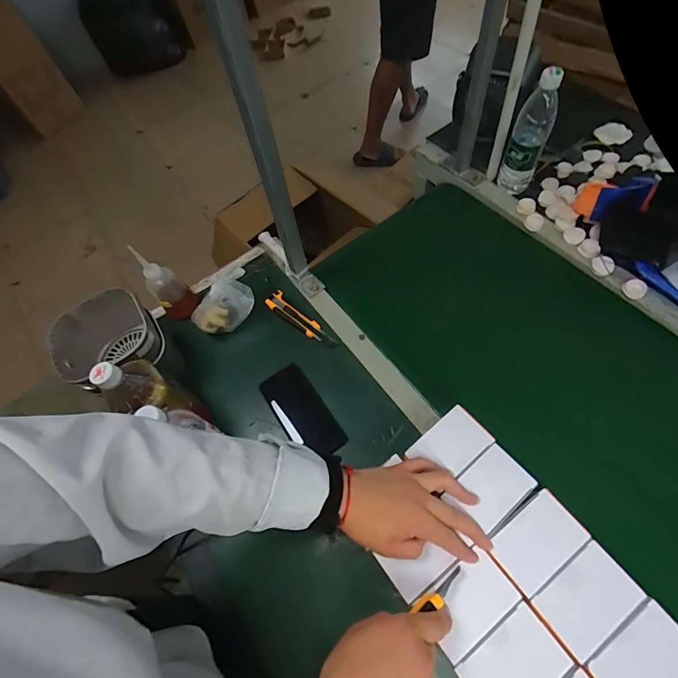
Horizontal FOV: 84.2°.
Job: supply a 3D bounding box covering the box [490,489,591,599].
[{"bbox_3d":[0.218,0.221,0.411,0.096,0.014,0.061,-34,63,-11],"label":"box"}]

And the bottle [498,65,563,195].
[{"bbox_3d":[0.359,-0.382,0.711,0.064,0.216,0.054,13,64,14],"label":"bottle"}]

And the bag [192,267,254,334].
[{"bbox_3d":[-0.222,-0.064,0.716,0.126,0.096,0.080,-27,61,-7],"label":"bag"}]

